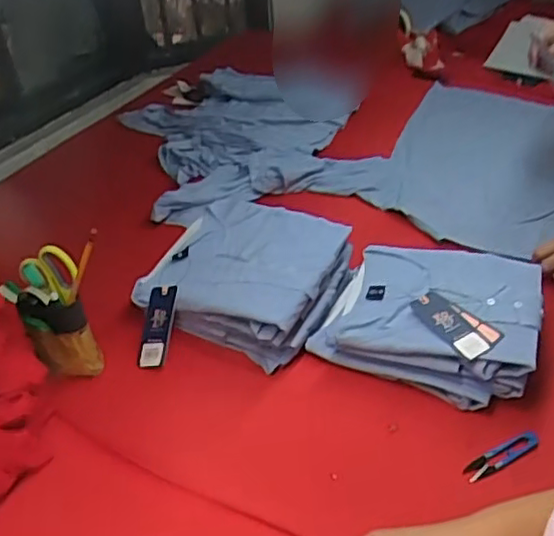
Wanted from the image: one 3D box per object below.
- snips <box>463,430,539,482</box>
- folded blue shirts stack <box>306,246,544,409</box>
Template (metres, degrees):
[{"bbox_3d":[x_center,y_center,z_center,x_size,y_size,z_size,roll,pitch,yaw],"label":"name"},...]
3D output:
[{"bbox_3d":[0.273,0.227,0.799,0.104,0.011,0.026,-20,39,-18],"label":"snips"},{"bbox_3d":[0.223,0.068,0.950,0.288,0.079,0.241,13,41,24],"label":"folded blue shirts stack"}]

